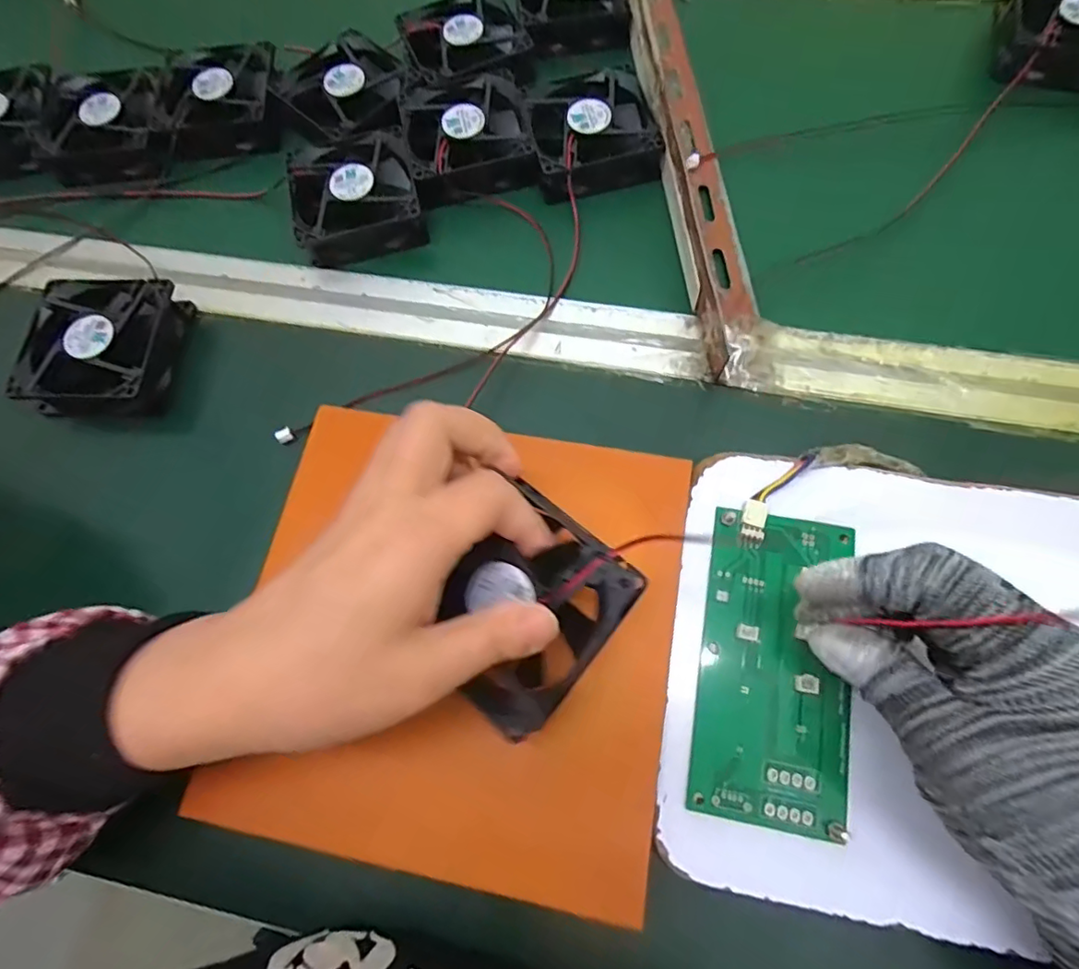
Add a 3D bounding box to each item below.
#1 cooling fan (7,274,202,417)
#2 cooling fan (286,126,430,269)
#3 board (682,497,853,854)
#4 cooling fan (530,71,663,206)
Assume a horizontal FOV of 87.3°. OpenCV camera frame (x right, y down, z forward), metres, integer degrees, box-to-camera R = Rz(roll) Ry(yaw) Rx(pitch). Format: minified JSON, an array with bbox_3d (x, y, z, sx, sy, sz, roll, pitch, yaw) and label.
[{"bbox_3d":[-0.261,-0.082,0.335,0.078,0.022,0.082,3,68,4],"label":"cooling fan"},{"bbox_3d":[-0.120,-0.189,0.371,0.078,0.026,0.082,-14,68,-3],"label":"cooling fan"},{"bbox_3d":[0.107,0.078,0.253,0.064,0.011,0.134,9,68,7],"label":"board"},{"bbox_3d":[0.035,-0.235,0.374,0.079,0.022,0.089,-9,67,-1],"label":"cooling fan"}]

